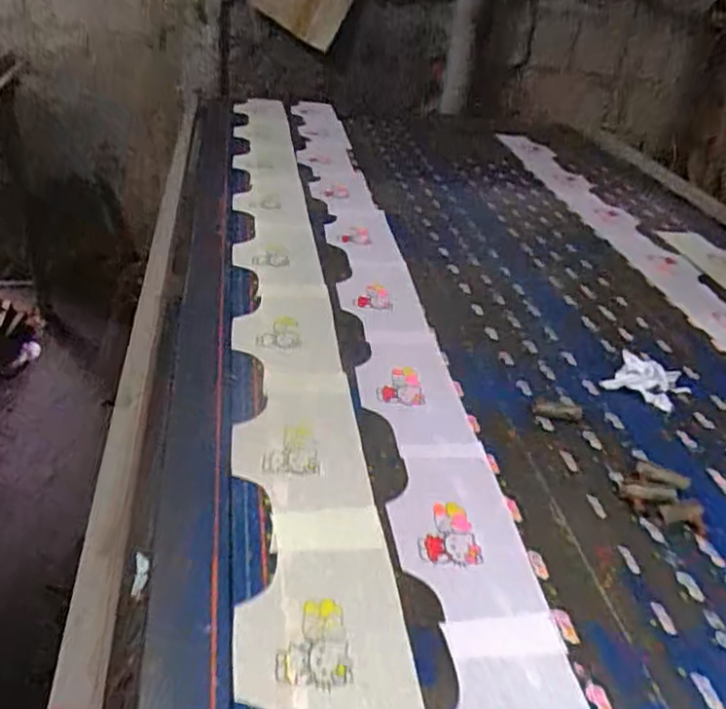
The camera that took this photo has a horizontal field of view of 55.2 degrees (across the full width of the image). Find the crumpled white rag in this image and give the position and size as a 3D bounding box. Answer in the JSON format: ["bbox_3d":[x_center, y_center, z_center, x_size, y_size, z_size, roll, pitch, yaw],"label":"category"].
[{"bbox_3d":[0.412,0.028,0.997,0.103,0.028,0.094,23,36,26],"label":"crumpled white rag"}]

